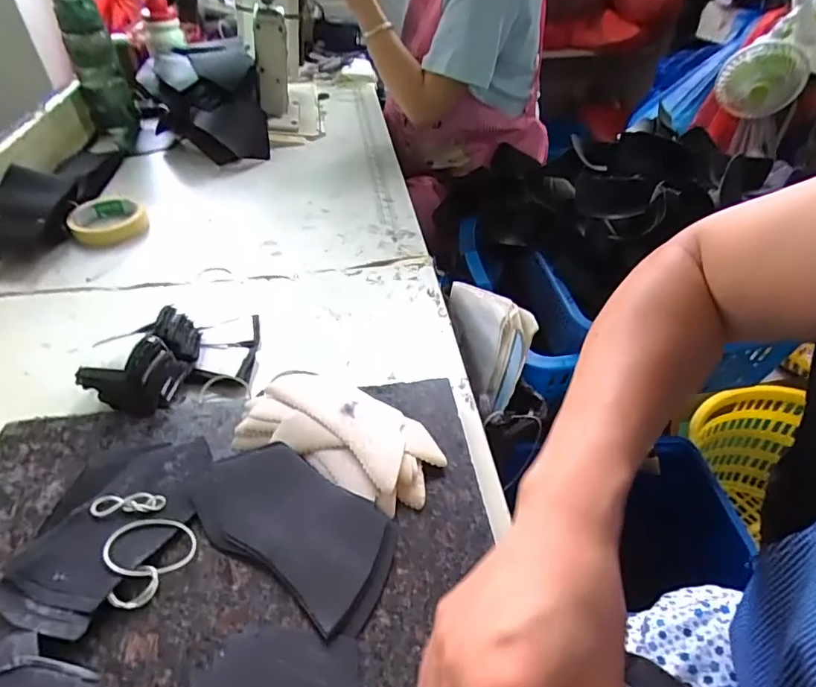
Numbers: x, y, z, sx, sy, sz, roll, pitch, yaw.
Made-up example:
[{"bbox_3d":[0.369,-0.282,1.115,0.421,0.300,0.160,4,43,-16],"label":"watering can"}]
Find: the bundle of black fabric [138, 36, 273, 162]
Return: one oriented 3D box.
[{"bbox_3d":[-0.328,-0.387,0.843,0.173,0.135,0.210,-13,44,-14],"label":"bundle of black fabric"}]

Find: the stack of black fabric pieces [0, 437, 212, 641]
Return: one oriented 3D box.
[{"bbox_3d":[-0.195,0.115,0.344,0.084,0.010,0.138,19,46,19],"label":"stack of black fabric pieces"}]

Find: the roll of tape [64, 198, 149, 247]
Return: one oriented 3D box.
[{"bbox_3d":[-0.405,-0.165,0.697,0.093,0.032,0.093,0,42,0],"label":"roll of tape"}]

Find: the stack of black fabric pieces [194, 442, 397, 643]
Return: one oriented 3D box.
[{"bbox_3d":[-0.077,0.118,0.344,0.147,0.009,0.078,26,48,25],"label":"stack of black fabric pieces"}]

